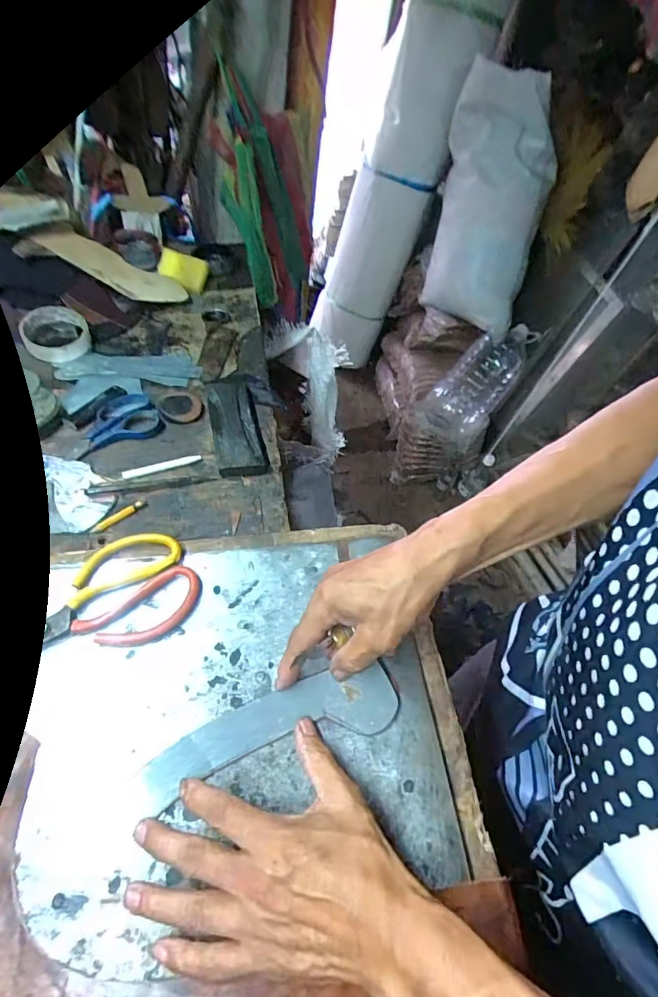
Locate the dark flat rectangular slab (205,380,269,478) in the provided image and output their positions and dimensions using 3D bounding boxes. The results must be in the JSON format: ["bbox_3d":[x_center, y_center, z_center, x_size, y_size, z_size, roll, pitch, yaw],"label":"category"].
[{"bbox_3d":[-0.115,-0.090,0.588,0.056,0.019,0.162,-7,54,-17],"label":"dark flat rectangular slab"}]

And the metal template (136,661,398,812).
[{"bbox_3d":[-0.042,0.168,0.353,0.187,0.005,0.048,-14,59,-12],"label":"metal template"}]

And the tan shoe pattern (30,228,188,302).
[{"bbox_3d":[-0.344,-0.370,0.773,0.229,0.012,0.092,26,44,-4],"label":"tan shoe pattern"}]

